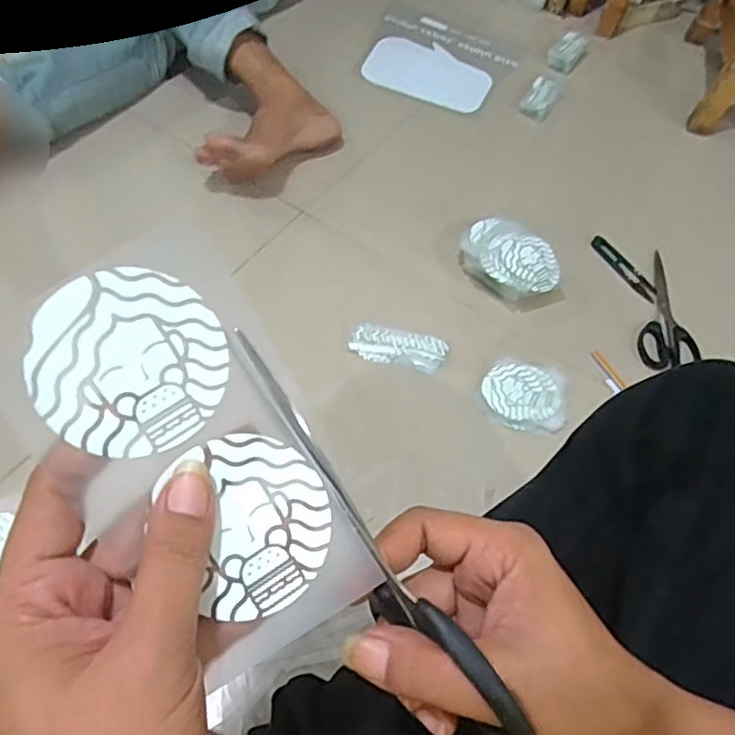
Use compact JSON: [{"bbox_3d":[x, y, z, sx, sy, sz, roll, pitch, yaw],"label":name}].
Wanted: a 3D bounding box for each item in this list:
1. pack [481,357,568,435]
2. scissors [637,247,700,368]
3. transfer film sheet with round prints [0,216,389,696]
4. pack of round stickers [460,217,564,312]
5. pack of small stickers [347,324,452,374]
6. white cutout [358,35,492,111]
[{"bbox_3d":[0.176,0.030,0.726,0.091,0.013,0.088,8,56,-3],"label":"pack"},{"bbox_3d":[0.378,-0.079,0.831,0.076,0.011,0.185,6,56,-5],"label":"scissors"},{"bbox_3d":[-0.065,0.031,0.240,0.088,0.022,0.159,-31,96,-22],"label":"transfer film sheet with round prints"},{"bbox_3d":[0.179,-0.131,0.809,0.097,0.051,0.131,-27,65,-24],"label":"pack of round stickers"},{"bbox_3d":[0.037,-0.022,0.740,0.109,0.013,0.049,10,56,-2],"label":"pack of small stickers"},{"bbox_3d":[0.102,-0.484,1.060,0.200,0.009,0.138,26,60,8],"label":"white cutout"}]

